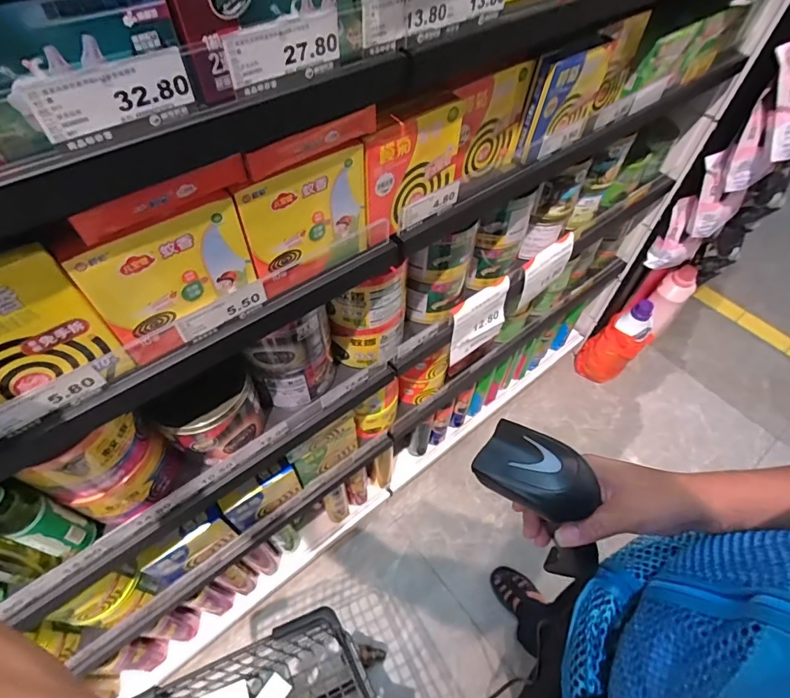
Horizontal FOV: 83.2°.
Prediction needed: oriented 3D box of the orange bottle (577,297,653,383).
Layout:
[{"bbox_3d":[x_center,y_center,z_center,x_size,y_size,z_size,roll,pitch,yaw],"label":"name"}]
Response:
[{"bbox_3d":[0.763,-0.025,1.535,0.145,0.347,0.157,1,54,-1],"label":"orange bottle"}]

